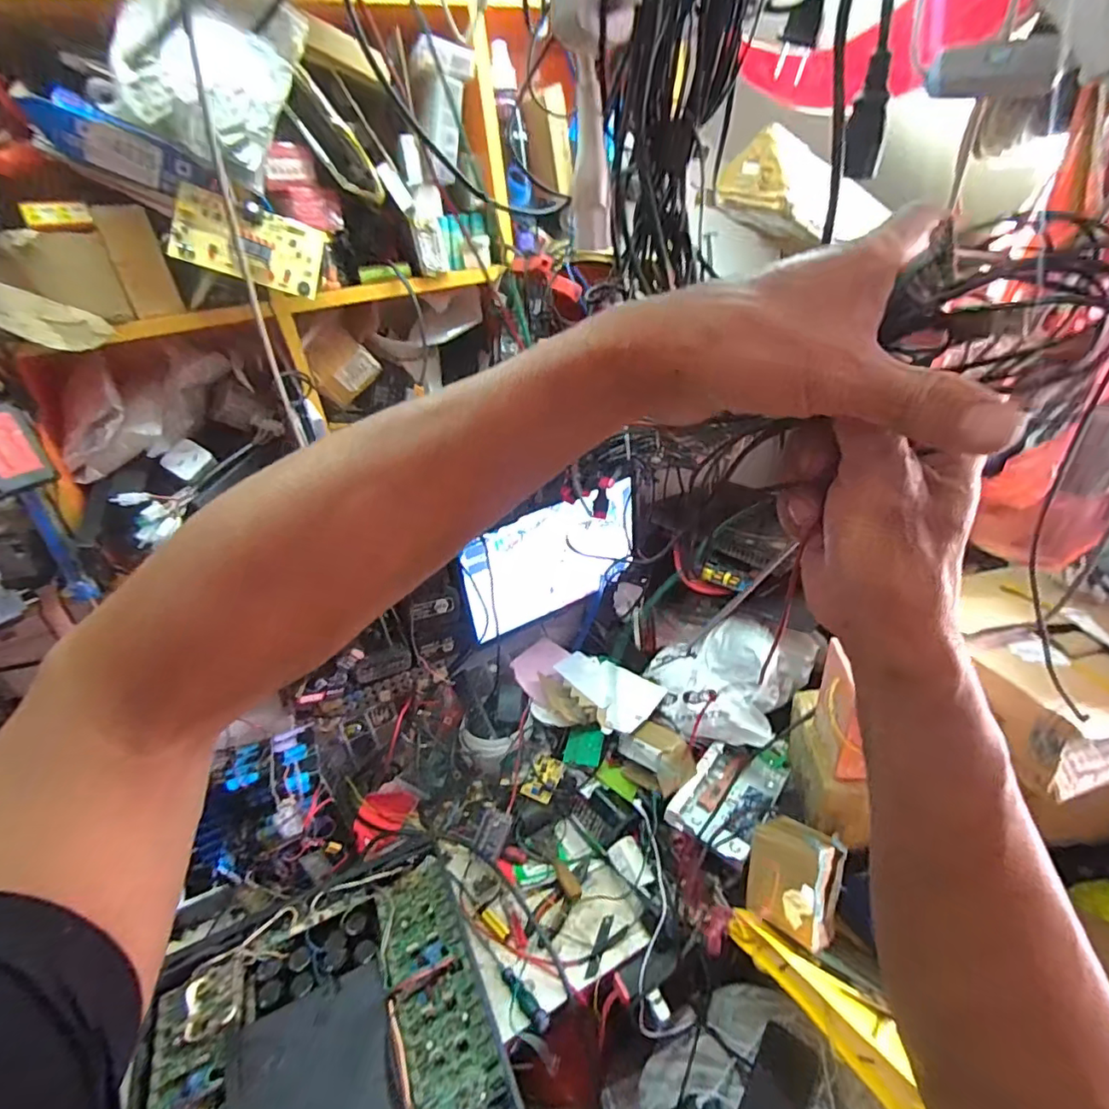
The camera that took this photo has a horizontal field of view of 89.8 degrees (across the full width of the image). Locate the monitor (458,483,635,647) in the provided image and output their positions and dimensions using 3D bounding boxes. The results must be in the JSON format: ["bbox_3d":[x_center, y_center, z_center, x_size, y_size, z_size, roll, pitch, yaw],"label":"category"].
[{"bbox_3d":[0.005,0.015,1.176,0.419,0.240,0.072,-22,34,-24],"label":"monitor"}]

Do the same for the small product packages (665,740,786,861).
[{"bbox_3d":[0.305,0.416,0.965,0.133,0.044,0.216,19,39,37],"label":"small product packages"}]

